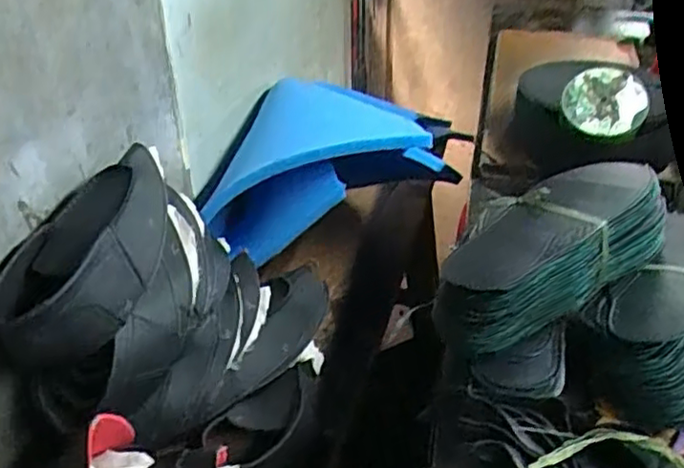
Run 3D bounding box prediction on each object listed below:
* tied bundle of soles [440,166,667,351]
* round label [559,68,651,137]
[{"bbox_3d":[0.192,0.015,0.626,0.266,0.075,0.102,-23,39,-29],"label":"tied bundle of soles"},{"bbox_3d":[0.335,-0.169,0.861,0.097,0.011,0.093,-4,71,11],"label":"round label"}]

